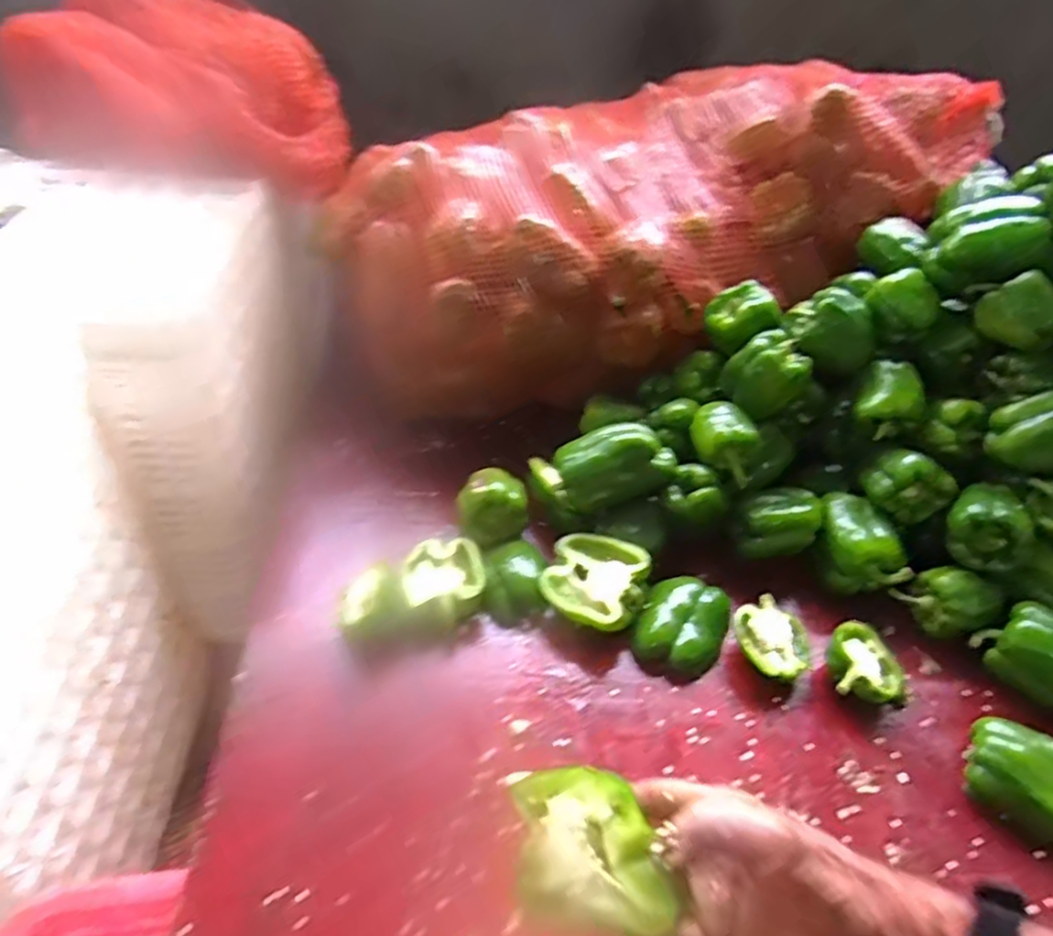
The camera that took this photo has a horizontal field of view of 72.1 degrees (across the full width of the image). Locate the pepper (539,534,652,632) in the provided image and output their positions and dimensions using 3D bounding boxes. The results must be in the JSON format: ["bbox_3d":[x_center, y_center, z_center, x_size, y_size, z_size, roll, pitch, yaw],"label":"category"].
[{"bbox_3d":[0.061,0.104,0.653,0.088,0.034,0.088,15,57,31],"label":"pepper"}]

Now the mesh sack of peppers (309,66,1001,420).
[{"bbox_3d":[0.142,-0.278,0.838,0.687,0.263,0.267,-13,45,-16],"label":"mesh sack of peppers"}]

